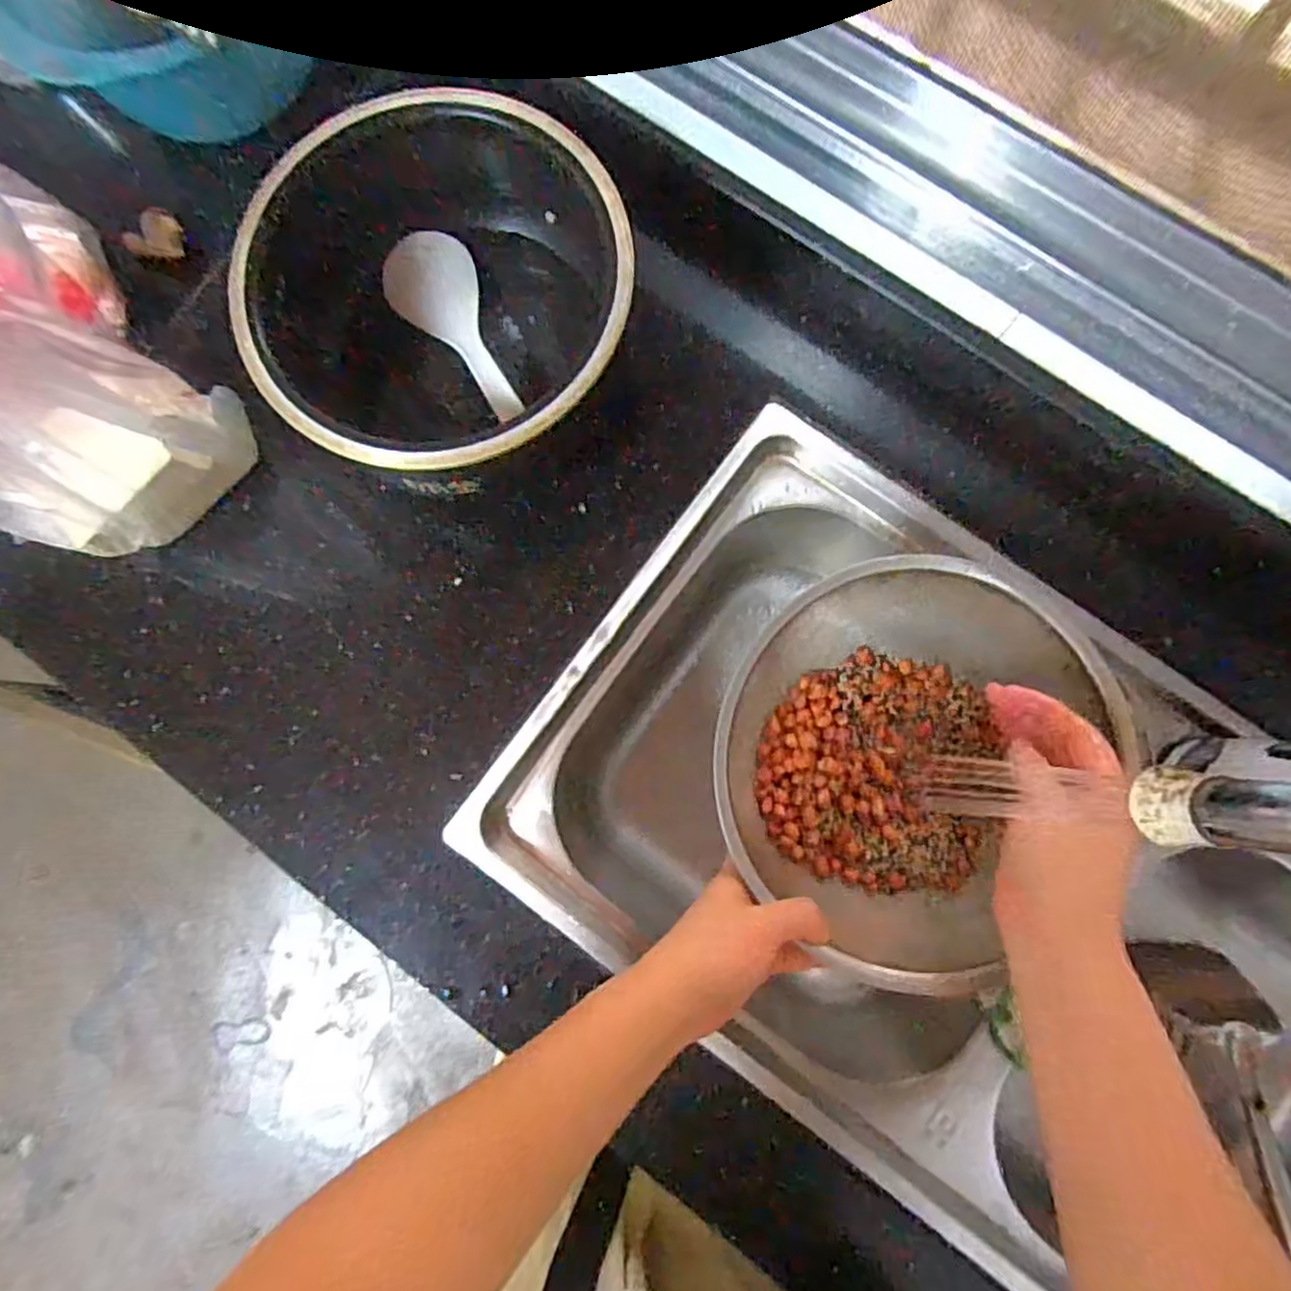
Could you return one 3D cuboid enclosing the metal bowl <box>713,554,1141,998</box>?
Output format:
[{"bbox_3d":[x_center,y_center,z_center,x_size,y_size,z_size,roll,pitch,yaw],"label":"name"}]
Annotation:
[{"bbox_3d":[0.156,0.056,0.438,0.208,0.063,0.259,33,85,6],"label":"metal bowl"}]

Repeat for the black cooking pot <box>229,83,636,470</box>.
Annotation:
[{"bbox_3d":[-0.127,-0.218,0.485,0.228,0.130,0.234,0,82,3],"label":"black cooking pot"}]

